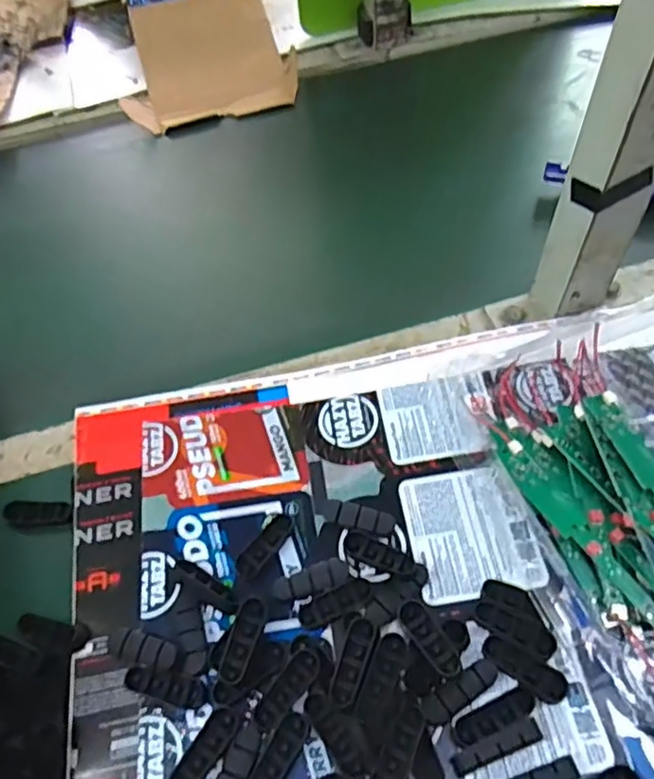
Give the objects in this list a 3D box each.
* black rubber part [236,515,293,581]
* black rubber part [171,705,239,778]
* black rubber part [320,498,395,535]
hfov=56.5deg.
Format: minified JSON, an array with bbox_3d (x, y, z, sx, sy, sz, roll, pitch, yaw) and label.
[{"bbox_3d":[-0.040,0.101,0.393,0.017,0.010,0.048,27,62,21],"label":"black rubber part"},{"bbox_3d":[-0.066,0.198,0.334,0.018,0.006,0.046,26,61,20],"label":"black rubber part"},{"bbox_3d":[0.019,0.084,0.398,0.048,0.009,0.016,12,58,13],"label":"black rubber part"}]

